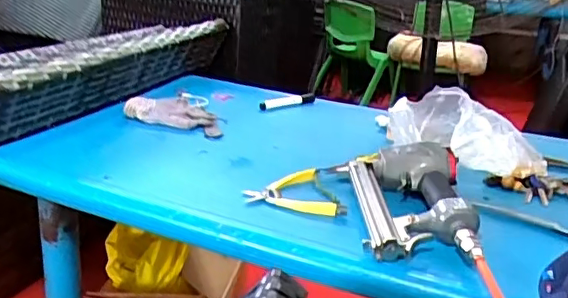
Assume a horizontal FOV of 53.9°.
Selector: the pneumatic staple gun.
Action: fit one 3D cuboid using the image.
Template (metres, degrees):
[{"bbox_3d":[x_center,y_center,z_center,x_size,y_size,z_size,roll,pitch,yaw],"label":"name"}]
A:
[{"bbox_3d":[0.168,0.058,0.751,0.151,0.070,0.272,6,17,3],"label":"pneumatic staple gun"}]

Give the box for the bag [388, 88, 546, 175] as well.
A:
[{"bbox_3d":[0.289,-0.032,0.880,0.225,0.098,0.148,13,18,25],"label":"bag"}]

